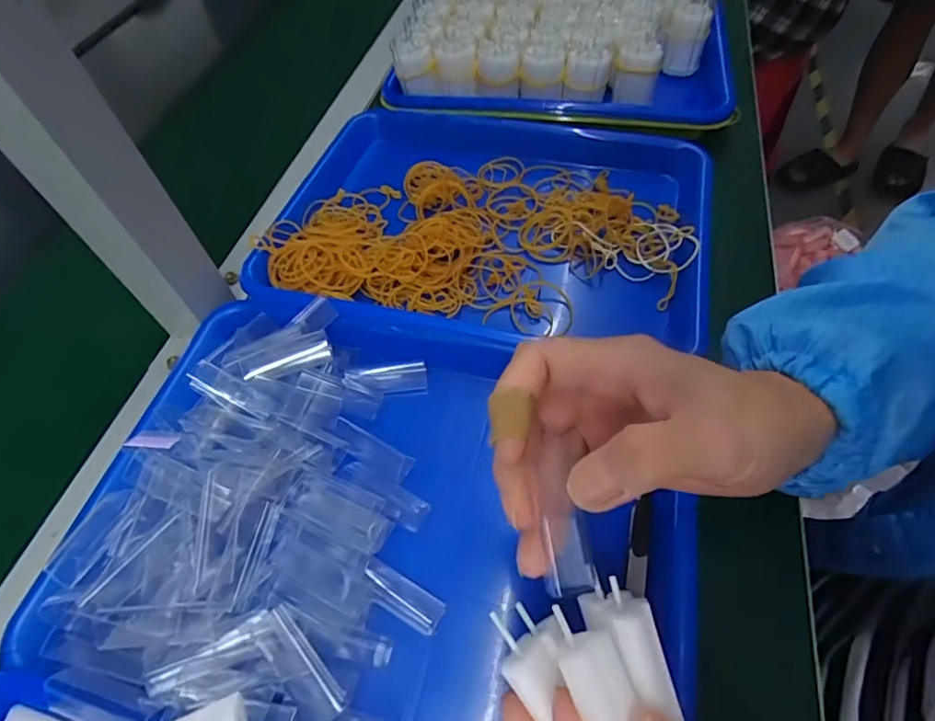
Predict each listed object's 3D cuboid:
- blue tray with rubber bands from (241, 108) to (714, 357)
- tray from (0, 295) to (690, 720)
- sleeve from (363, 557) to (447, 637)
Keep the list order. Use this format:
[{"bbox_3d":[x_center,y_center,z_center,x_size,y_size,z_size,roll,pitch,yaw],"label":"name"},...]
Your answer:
[{"bbox_3d":[0.014,-0.118,0.442,0.364,0.063,0.241,2,57,5],"label":"blue tray with rubber bands"},{"bbox_3d":[-0.047,0.086,0.289,0.314,0.048,0.242,10,58,11],"label":"tray"},{"bbox_3d":[-0.036,0.126,0.275,0.047,0.005,0.018,24,61,19],"label":"sleeve"}]

